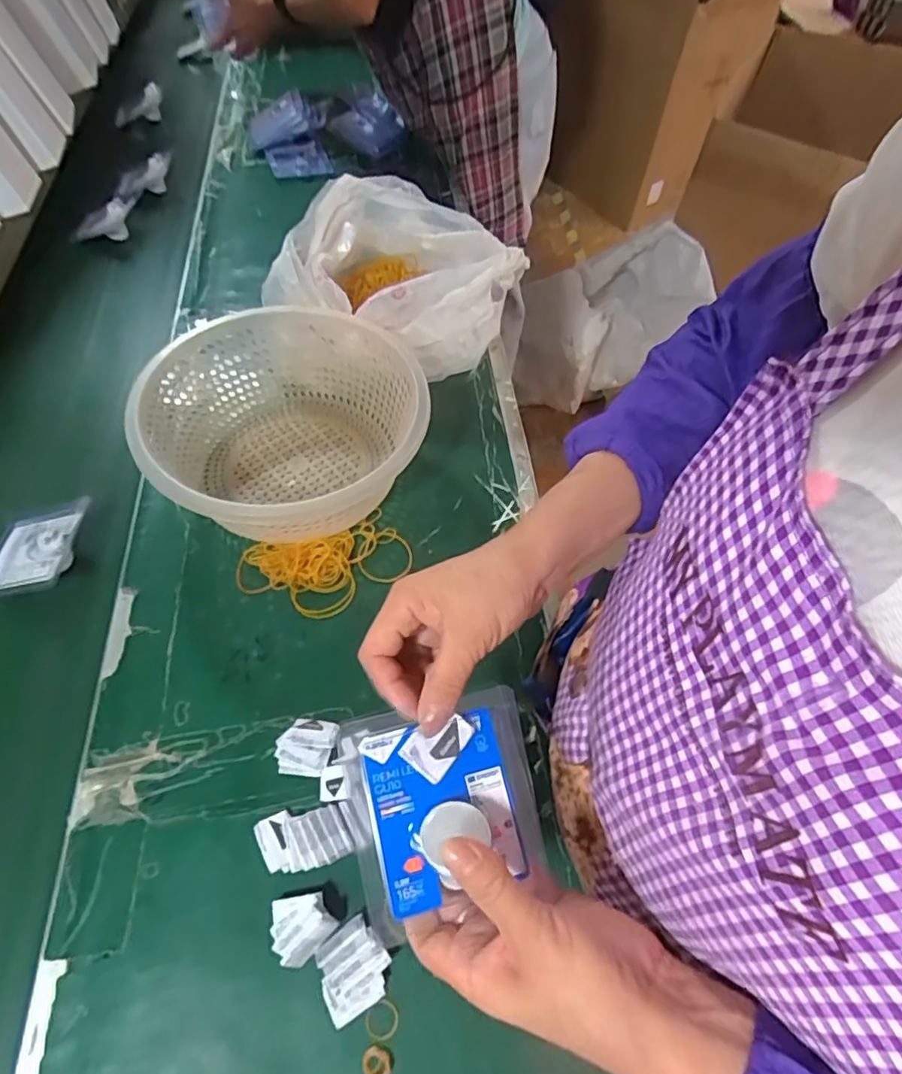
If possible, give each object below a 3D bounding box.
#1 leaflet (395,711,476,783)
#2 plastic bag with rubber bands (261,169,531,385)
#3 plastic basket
[{"bbox_3d":[-0.007,0.111,0.321,0.026,0.006,0.036,35,62,18],"label":"leaflet"},{"bbox_3d":[-0.057,-0.301,0.716,0.225,0.133,0.267,27,60,14],"label":"plastic bag with rubber bands"},{"bbox_3d":[-0.163,-0.102,0.598,0.252,0.110,0.260,1,57,-2],"label":"plastic basket"}]

